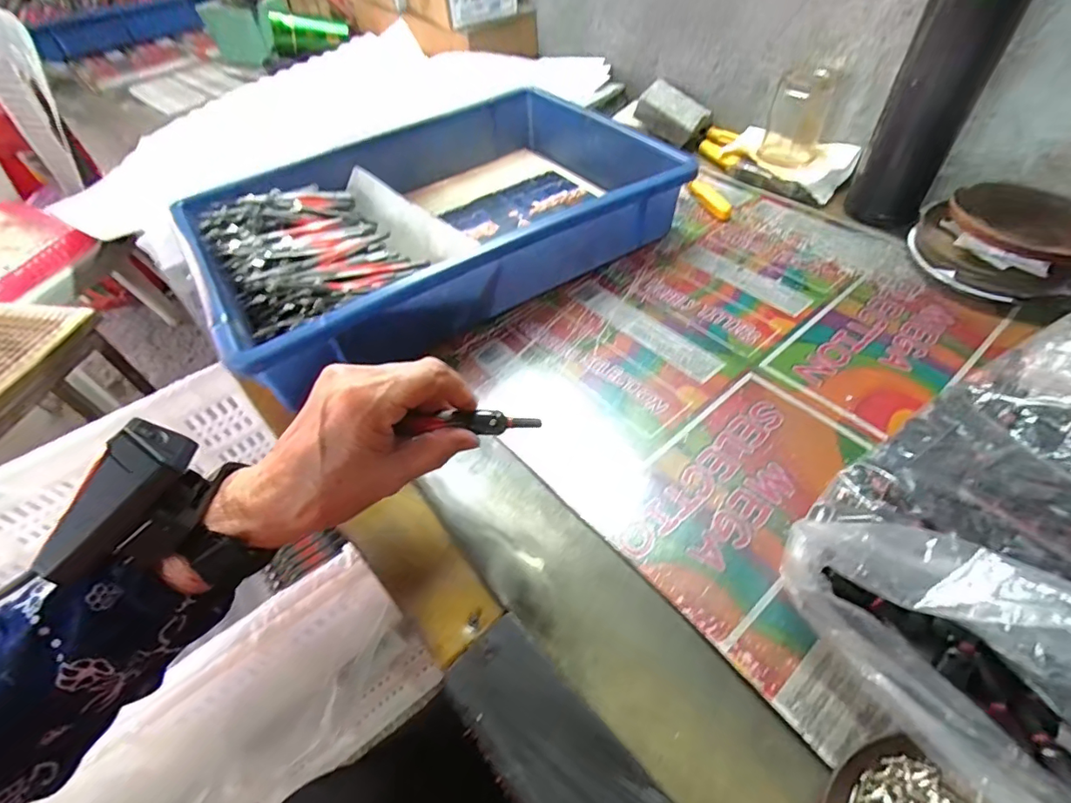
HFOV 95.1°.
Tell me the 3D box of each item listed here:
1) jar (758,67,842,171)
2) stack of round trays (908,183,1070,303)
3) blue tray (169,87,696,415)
[{"bbox_3d":[0.284,-0.307,0.527,0.058,0.085,0.058,-3,50,3],"label":"jar"},{"bbox_3d":[0.404,-0.136,0.419,0.141,0.047,0.121,-24,52,-14],"label":"stack of round trays"},{"bbox_3d":[-0.095,-0.179,0.482,0.411,0.083,0.273,-30,53,-18],"label":"blue tray"}]

